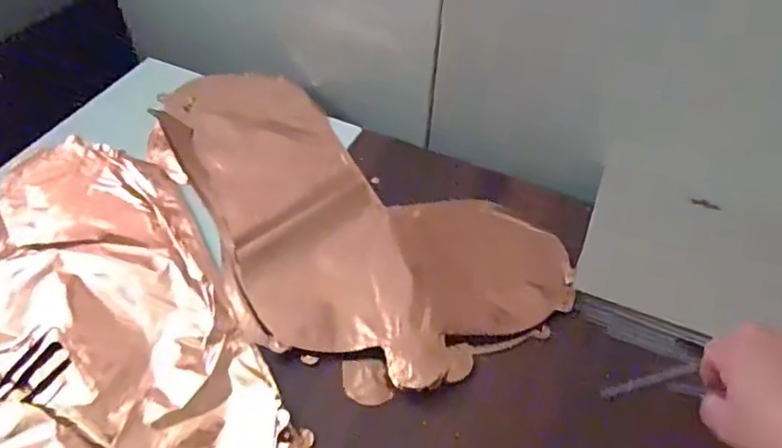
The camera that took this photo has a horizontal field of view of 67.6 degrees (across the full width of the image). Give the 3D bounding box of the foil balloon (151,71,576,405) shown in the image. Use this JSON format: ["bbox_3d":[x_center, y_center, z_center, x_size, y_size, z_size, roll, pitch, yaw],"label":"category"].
[{"bbox_3d":[-0.058,-0.026,0.541,0.228,0.015,0.428,-33,59,-28],"label":"foil balloon"}]

